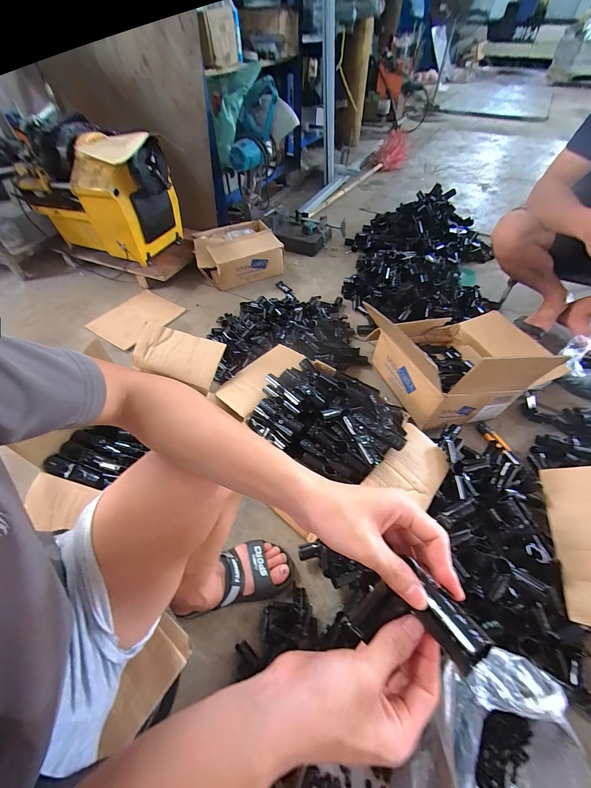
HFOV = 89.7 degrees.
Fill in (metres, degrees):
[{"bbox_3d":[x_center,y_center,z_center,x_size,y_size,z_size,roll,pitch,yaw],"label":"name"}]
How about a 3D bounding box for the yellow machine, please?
[{"bbox_3d":[-0.814,-0.868,1.282,0.614,0.390,0.353,22,55,16],"label":"yellow machine"}]

